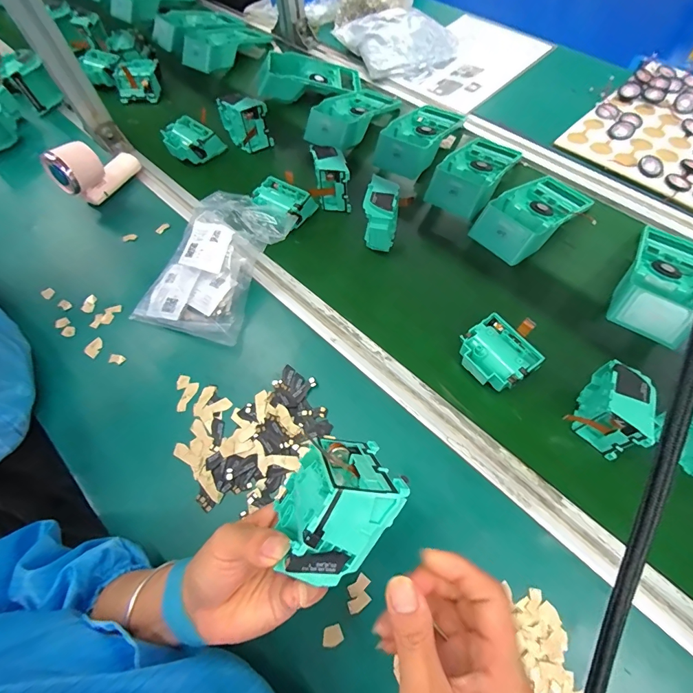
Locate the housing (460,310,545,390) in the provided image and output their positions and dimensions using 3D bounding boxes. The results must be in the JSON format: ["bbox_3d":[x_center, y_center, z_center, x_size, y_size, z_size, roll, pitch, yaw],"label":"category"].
[{"bbox_3d":[0.167,0.013,0.437,0.066,0.042,0.074,-34,66,-13],"label":"housing"}]

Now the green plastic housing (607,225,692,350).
[{"bbox_3d":[0.385,-0.083,0.464,0.086,0.043,0.180,33,70,18],"label":"green plastic housing"}]

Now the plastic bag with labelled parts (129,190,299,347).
[{"bbox_3d":[-0.173,-0.117,0.502,0.148,0.066,0.209,19,66,13],"label":"plastic bag with labelled parts"}]

